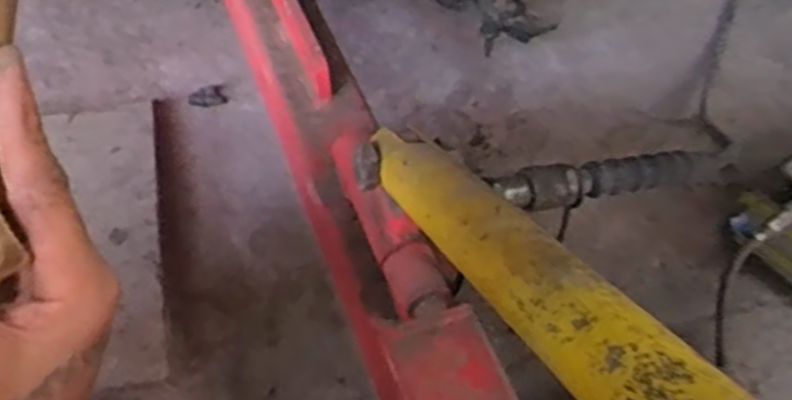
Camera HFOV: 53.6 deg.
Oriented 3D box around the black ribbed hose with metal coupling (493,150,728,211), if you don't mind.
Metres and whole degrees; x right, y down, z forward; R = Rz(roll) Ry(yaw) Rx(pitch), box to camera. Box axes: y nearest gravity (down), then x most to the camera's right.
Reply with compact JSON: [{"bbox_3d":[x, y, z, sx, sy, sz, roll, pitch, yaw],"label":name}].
[{"bbox_3d":[0.171,-0.021,0.617,0.197,0.034,0.033,-14,52,-12],"label":"black ribbed hose with metal coupling"}]

